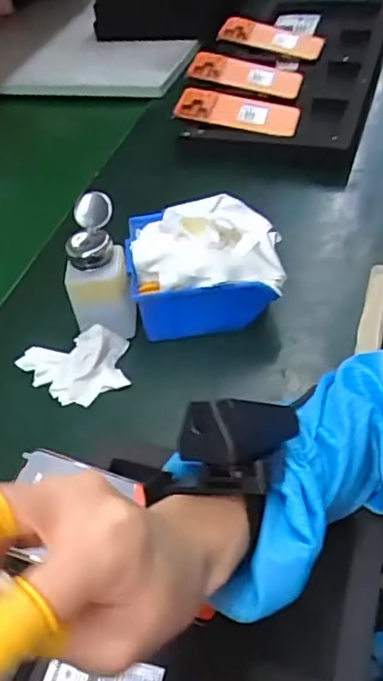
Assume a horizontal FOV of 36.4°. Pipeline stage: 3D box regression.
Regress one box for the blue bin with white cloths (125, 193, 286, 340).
[{"bbox_3d":[0.014,-0.075,0.571,0.141,0.100,0.120,-8,47,4],"label":"blue bin with white cloths"}]

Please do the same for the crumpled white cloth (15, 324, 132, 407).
[{"bbox_3d":[-0.112,0.025,0.536,0.102,0.030,0.067,-8,47,4],"label":"crumpled white cloth"}]

